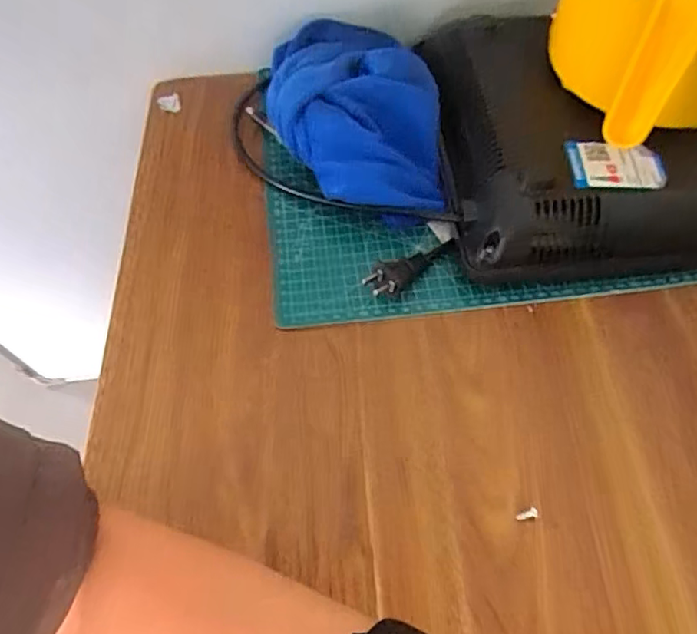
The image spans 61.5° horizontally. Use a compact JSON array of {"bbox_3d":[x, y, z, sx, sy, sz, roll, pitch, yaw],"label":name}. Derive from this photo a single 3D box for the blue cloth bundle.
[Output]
[{"bbox_3d":[0.002,-0.168,0.482,0.131,0.067,0.199,-2,57,0],"label":"blue cloth bundle"}]

